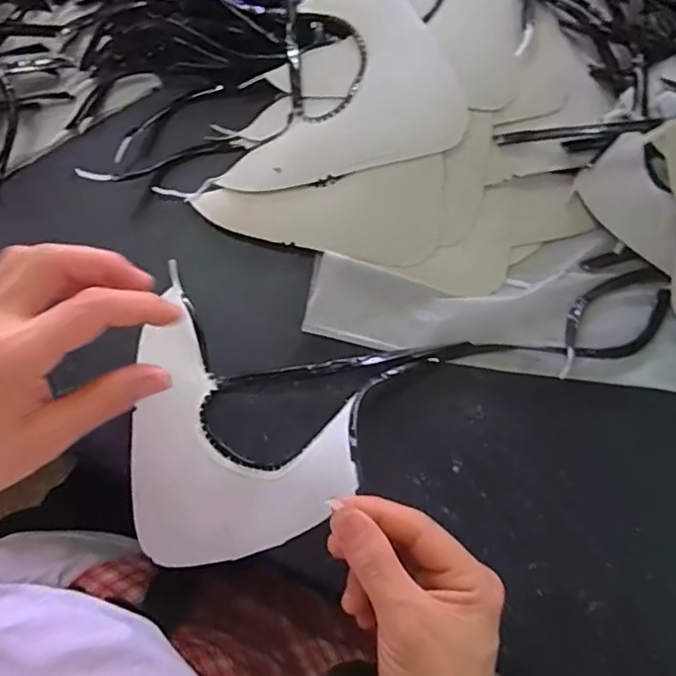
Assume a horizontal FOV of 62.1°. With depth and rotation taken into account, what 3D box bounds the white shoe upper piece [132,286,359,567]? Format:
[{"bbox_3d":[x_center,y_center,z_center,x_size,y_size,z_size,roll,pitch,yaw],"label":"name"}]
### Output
[{"bbox_3d":[-0.061,0.057,0.363,0.139,0.037,0.166,-1,74,1],"label":"white shoe upper piece"}]

